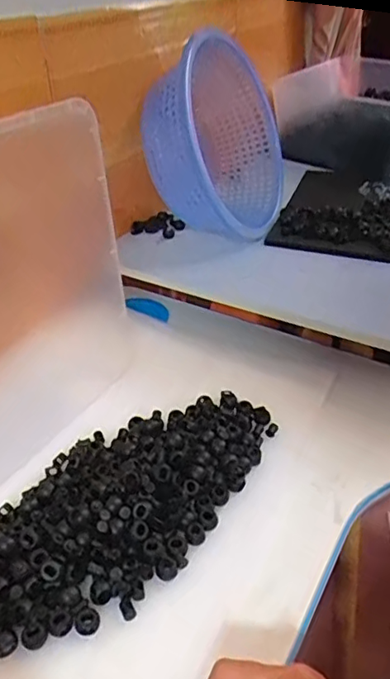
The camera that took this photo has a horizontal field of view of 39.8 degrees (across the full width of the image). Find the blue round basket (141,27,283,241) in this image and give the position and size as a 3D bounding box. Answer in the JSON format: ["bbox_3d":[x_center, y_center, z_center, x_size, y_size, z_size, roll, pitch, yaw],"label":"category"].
[{"bbox_3d":[0.036,-0.280,0.793,0.123,0.297,0.317,2,35,24],"label":"blue round basket"}]

